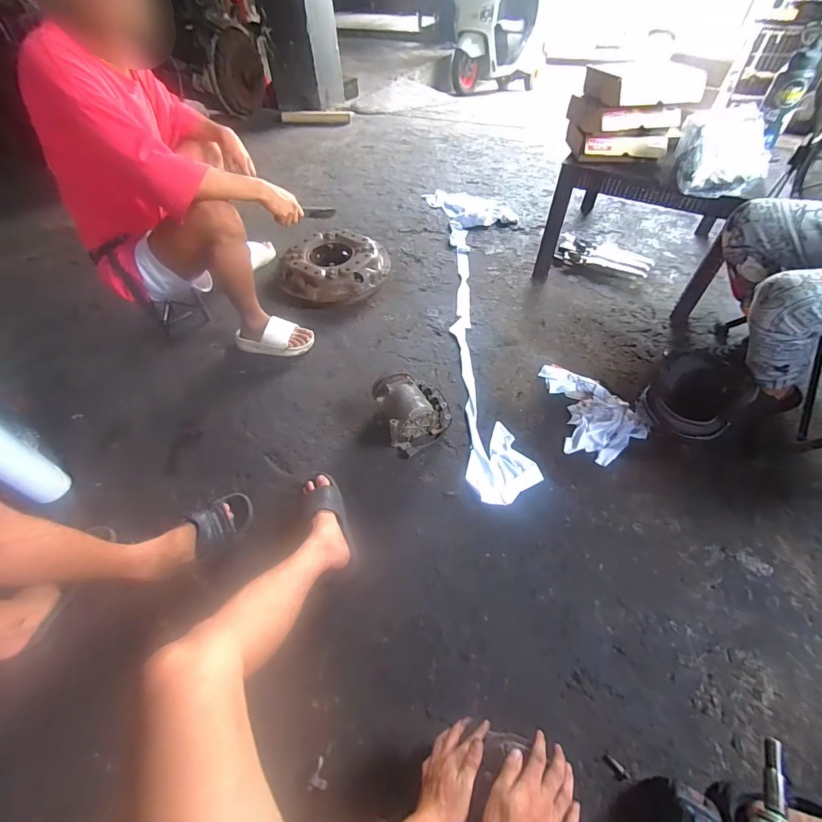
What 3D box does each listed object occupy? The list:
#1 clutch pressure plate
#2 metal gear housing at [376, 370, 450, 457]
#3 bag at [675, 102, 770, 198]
[{"bbox_3d":[-0.306,-0.571,1.570,0.385,0.127,0.372,0,51,0],"label":"clutch pressure plate"},{"bbox_3d":[-0.008,-0.010,1.122,0.189,0.122,0.211,-32,58,-23],"label":"metal gear housing"},{"bbox_3d":[0.923,-0.751,1.137,0.254,0.171,0.175,17,54,14],"label":"bag"}]

